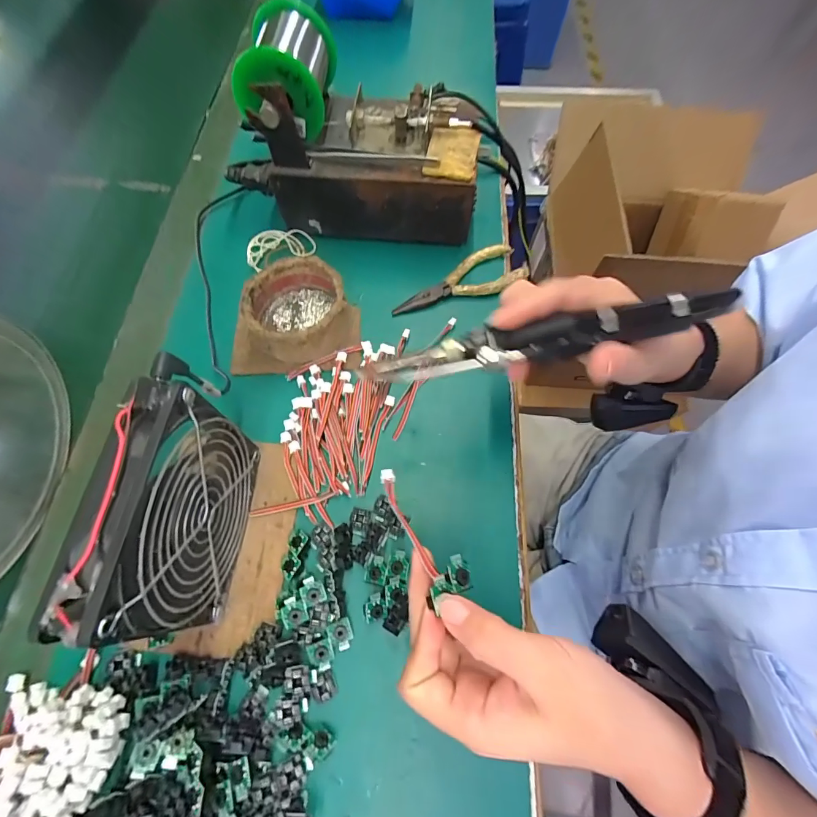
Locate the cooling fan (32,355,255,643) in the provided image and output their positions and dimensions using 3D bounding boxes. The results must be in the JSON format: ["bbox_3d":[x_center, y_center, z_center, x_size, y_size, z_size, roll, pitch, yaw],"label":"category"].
[{"bbox_3d":[-0.126,0.057,0.230,0.026,0.129,0.124,5,66,1],"label":"cooling fan"}]

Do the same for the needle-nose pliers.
[{"bbox_3d":[0.045,-0.119,0.370,0.129,0.007,0.045,-18,68,-9],"label":"needle-nose pliers"}]

